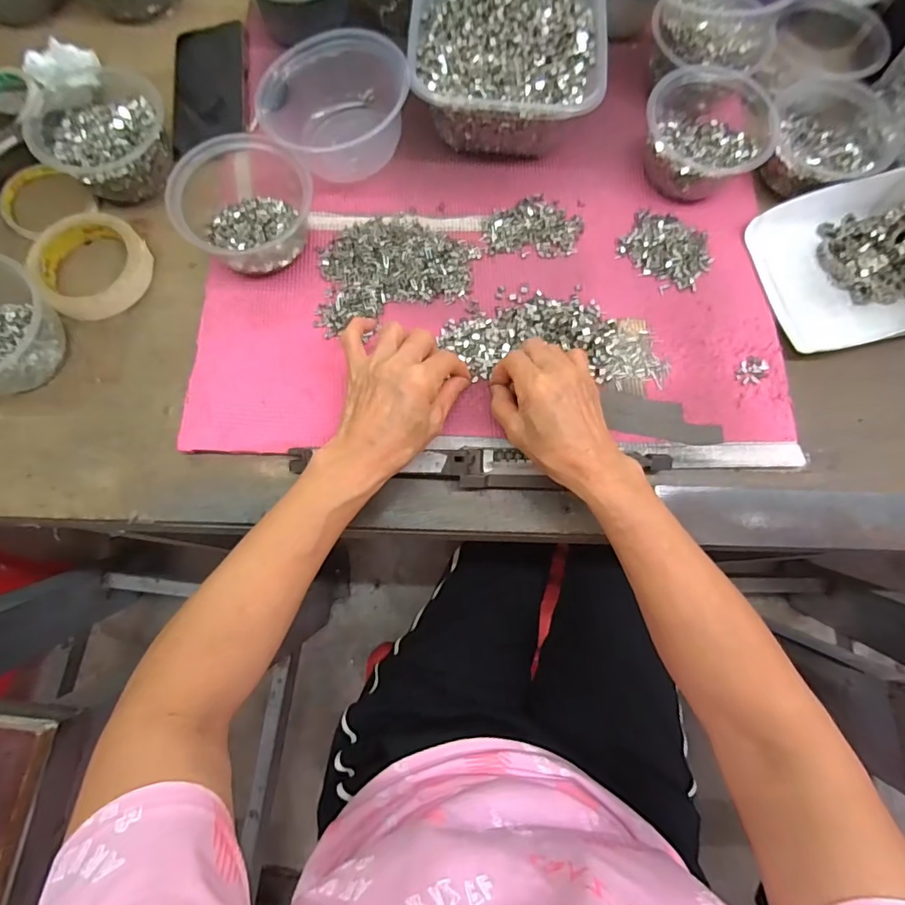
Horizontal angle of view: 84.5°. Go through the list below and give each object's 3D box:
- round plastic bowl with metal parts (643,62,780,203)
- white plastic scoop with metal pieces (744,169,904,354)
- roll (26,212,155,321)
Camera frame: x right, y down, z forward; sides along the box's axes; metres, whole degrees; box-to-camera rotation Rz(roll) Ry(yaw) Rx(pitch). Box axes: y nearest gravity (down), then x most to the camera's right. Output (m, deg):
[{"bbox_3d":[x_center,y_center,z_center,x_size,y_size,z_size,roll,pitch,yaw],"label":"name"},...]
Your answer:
[{"bbox_3d":[0.238,-0.303,0.470,0.114,0.064,0.119,0,77,-2],"label":"round plastic bowl with metal parts"},{"bbox_3d":[0.382,-0.180,0.437,0.177,0.082,0.156,-11,77,-4],"label":"white plastic scoop with metal pieces"},{"bbox_3d":[-0.325,-0.171,0.447,0.093,0.023,0.097,0,77,-2],"label":"roll"}]

